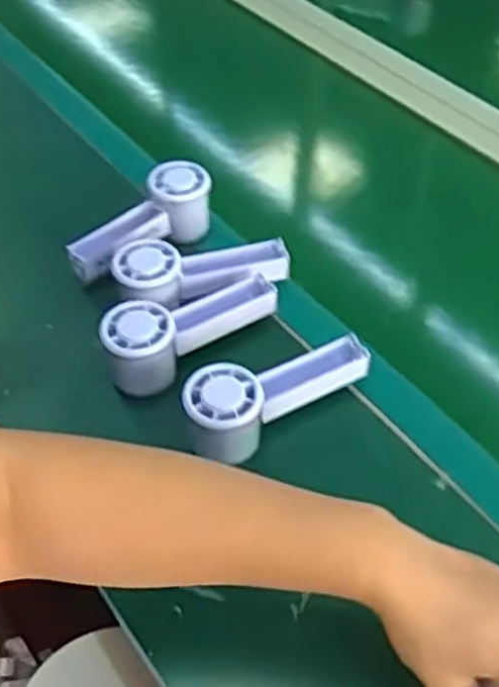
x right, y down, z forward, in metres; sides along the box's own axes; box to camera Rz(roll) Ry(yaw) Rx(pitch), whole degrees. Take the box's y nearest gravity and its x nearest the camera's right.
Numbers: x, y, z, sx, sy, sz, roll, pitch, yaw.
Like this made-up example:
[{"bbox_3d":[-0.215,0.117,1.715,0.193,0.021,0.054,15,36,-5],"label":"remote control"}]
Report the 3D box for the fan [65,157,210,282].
[{"bbox_3d":[-0.101,-0.111,0.729,0.154,0.058,0.059,-34,56,-12],"label":"fan"}]

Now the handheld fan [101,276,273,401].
[{"bbox_3d":[-0.044,-0.011,0.633,0.152,0.053,0.059,-19,51,-16],"label":"handheld fan"}]

